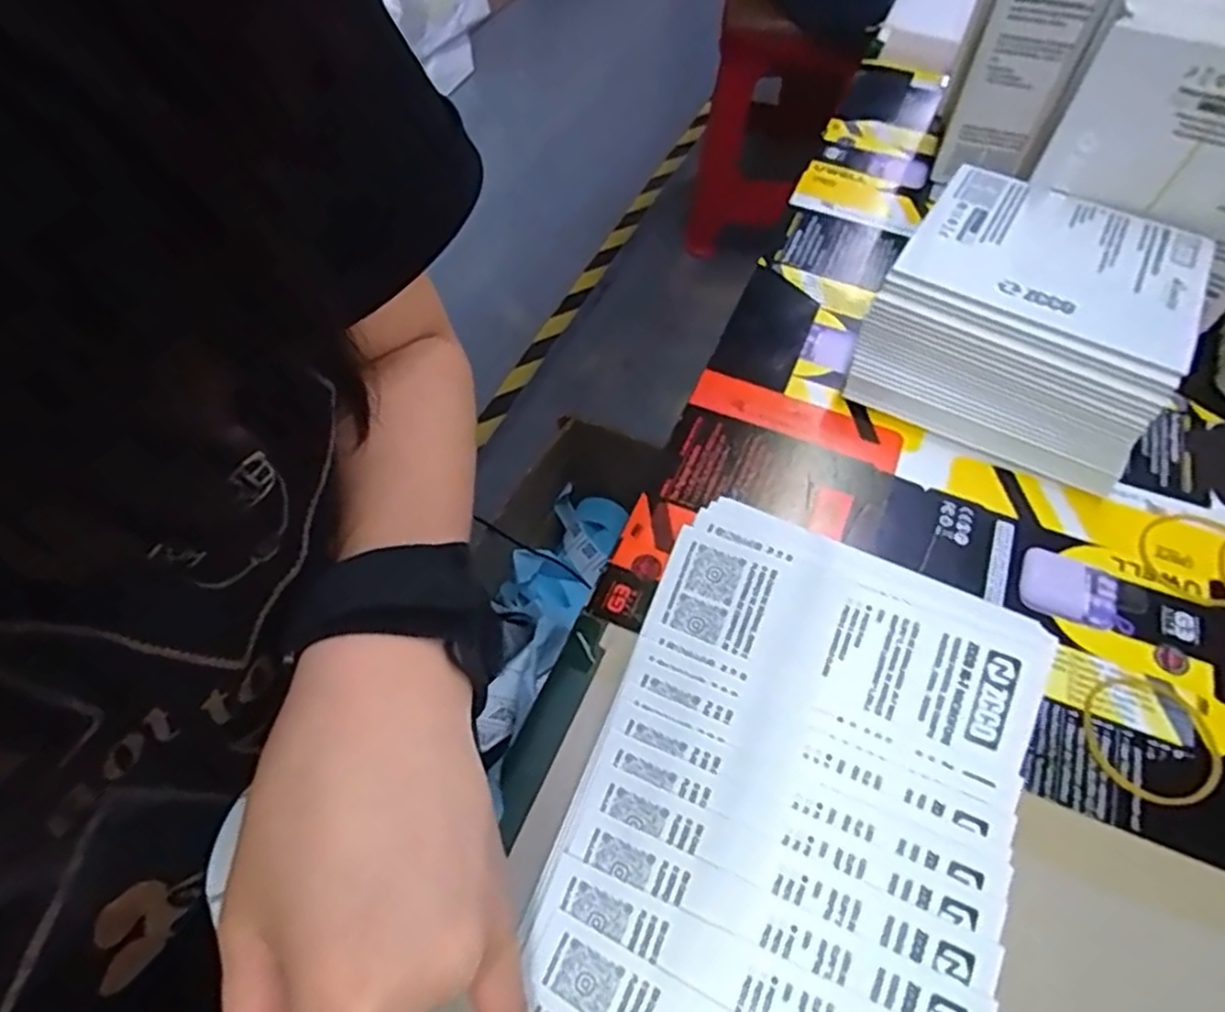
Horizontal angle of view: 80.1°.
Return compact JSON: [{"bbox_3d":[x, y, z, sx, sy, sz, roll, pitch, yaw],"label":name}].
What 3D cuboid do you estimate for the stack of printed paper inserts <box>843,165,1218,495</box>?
[{"bbox_3d":[0.194,-0.089,0.345,0.119,0.060,0.131,27,58,18],"label":"stack of printed paper inserts"}]

